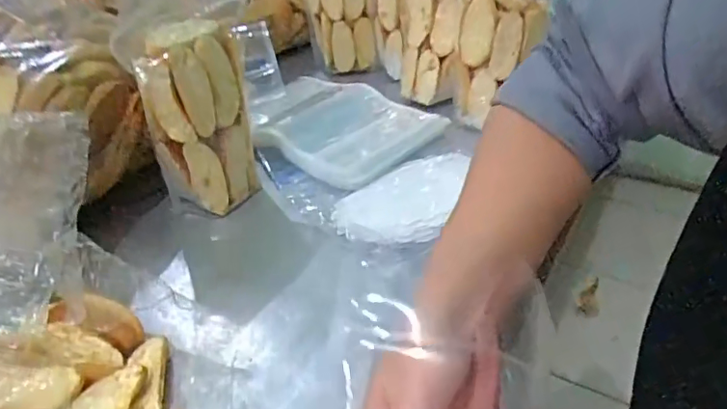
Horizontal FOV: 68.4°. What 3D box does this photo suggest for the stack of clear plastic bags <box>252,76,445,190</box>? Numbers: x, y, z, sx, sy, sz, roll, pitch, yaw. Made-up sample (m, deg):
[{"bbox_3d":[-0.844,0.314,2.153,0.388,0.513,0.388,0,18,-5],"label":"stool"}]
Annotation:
[{"bbox_3d":[-0.043,-0.114,0.776,0.274,0.044,0.222,21,41,30],"label":"stack of clear plastic bags"}]

